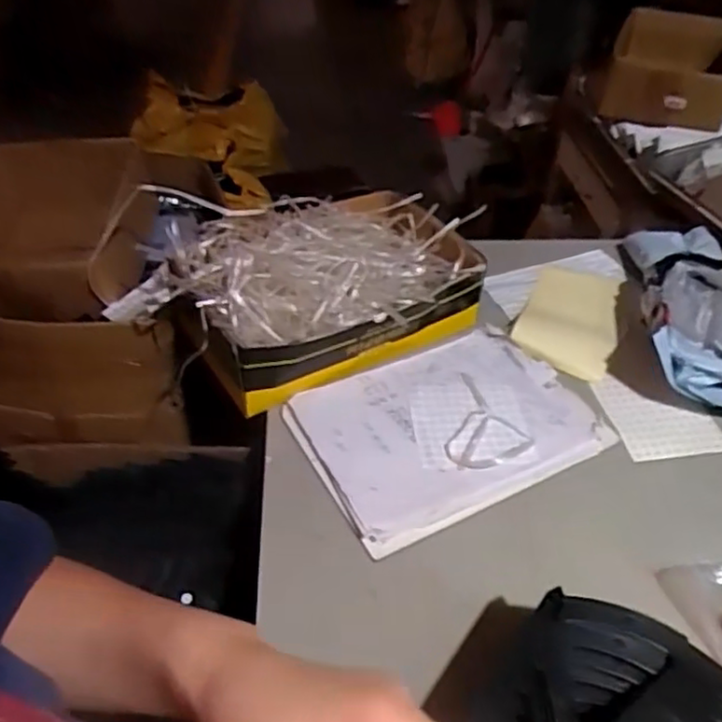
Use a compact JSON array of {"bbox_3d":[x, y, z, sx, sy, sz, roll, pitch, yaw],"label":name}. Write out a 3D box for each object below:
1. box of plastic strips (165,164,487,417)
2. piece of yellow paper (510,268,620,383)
[{"bbox_3d":[-0.047,-0.101,0.846,0.350,0.110,0.267,-27,49,-28],"label":"box of plastic strips"},{"bbox_3d":[0.288,-0.066,0.912,0.124,0.017,0.222,18,44,18],"label":"piece of yellow paper"}]

